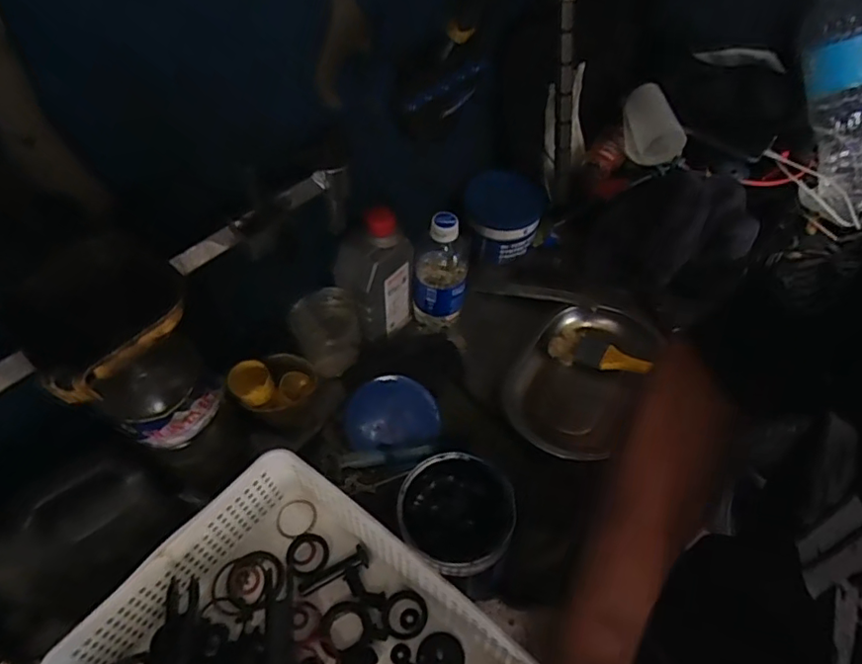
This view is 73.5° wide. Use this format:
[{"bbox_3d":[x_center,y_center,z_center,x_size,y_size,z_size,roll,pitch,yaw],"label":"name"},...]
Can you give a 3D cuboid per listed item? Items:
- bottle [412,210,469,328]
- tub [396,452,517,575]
[{"bbox_3d":[0.011,-0.077,0.661,0.062,0.134,0.054,4,53,3],"label":"bottle"},{"bbox_3d":[0.021,0.165,0.513,0.097,0.071,0.097,0,53,0],"label":"tub"}]

